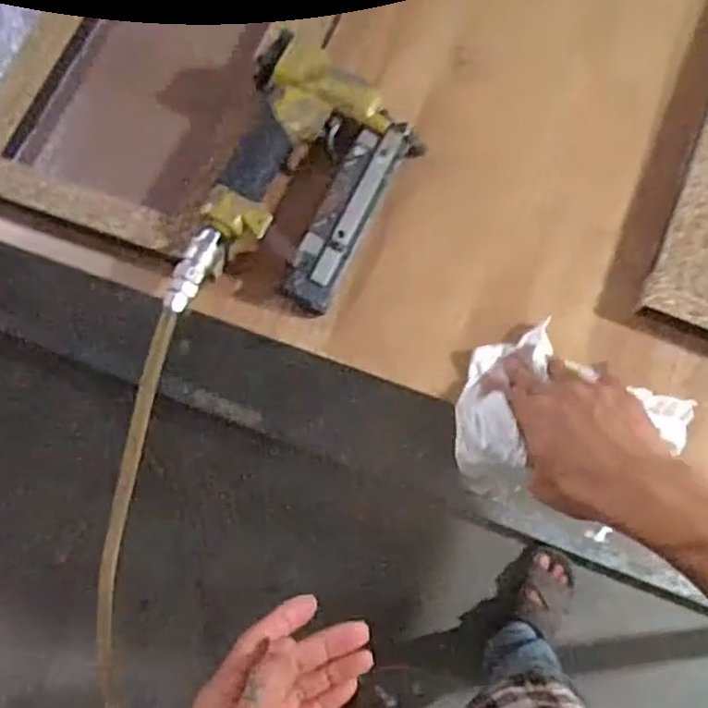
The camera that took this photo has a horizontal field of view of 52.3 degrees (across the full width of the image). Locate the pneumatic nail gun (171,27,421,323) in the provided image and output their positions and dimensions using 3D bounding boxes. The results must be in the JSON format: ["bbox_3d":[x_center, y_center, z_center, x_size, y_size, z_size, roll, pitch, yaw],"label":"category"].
[{"bbox_3d":[-0.052,-0.120,0.554,0.131,0.061,0.234,27,74,8],"label":"pneumatic nail gun"}]

